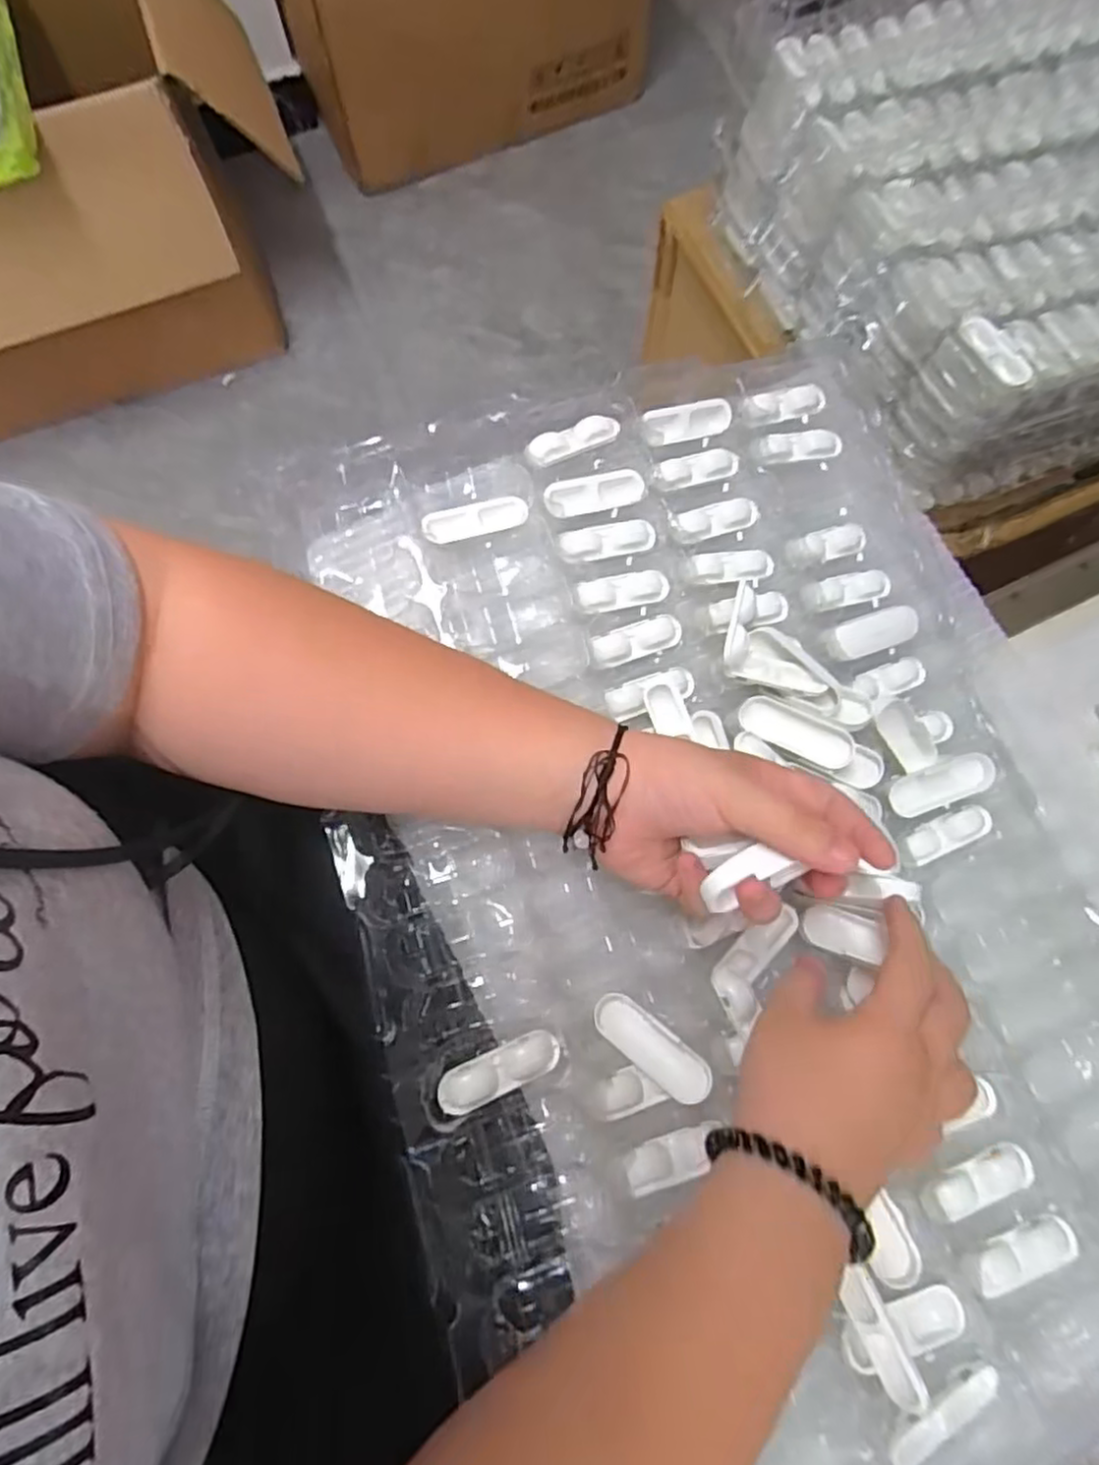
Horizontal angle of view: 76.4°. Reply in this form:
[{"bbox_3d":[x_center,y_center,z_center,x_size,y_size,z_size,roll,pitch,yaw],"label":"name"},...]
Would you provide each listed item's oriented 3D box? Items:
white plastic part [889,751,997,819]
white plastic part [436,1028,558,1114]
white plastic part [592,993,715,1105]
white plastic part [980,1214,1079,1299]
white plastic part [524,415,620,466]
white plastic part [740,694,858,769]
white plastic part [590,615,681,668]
[{"bbox_3d":[0.234,0.033,0.421,0.064,0.017,0.023,-22,74,-6],"label":"white plastic part"},{"bbox_3d":[-0.025,0.169,0.347,0.061,0.012,0.021,-22,74,-6],"label":"white plastic part"},{"bbox_3d":[0.052,0.160,0.355,0.065,0.010,0.023,34,76,26],"label":"white plastic part"},{"bbox_3d":[0.238,0.261,0.348,0.058,0.012,0.021,-19,74,-5],"label":"white plastic part"},{"bbox_3d":[0.015,-0.179,0.427,0.059,0.007,0.017,-24,75,-6],"label":"white plastic part"},{"bbox_3d":[0.143,0.001,0.406,0.064,0.015,0.024,28,76,8],"label":"white plastic part"},{"bbox_3d":[0.051,-0.054,0.415,0.062,0.008,0.018,-20,74,-19],"label":"white plastic part"}]

